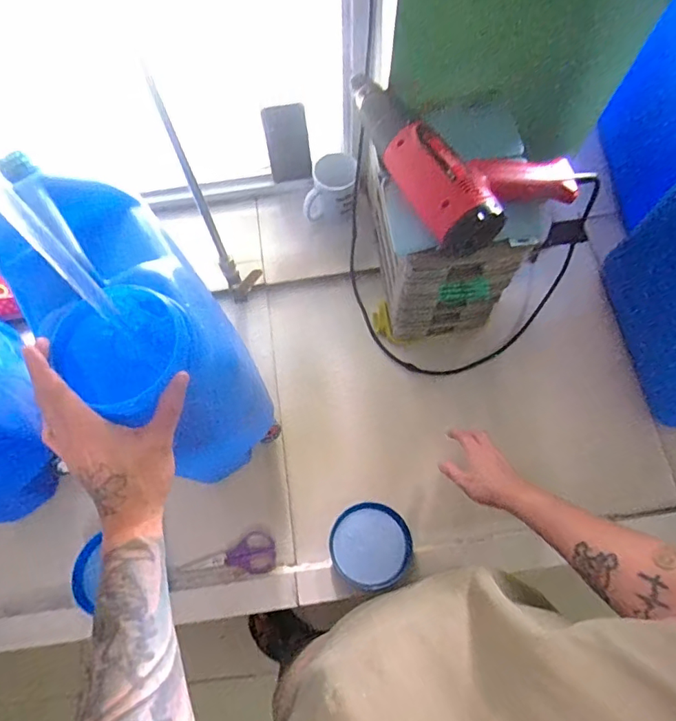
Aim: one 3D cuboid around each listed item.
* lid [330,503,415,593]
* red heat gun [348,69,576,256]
[{"bbox_3d":[0.050,0.278,0.737,0.115,0.044,0.115,0,72,1],"label":"lid"},{"bbox_3d":[0.144,-0.272,0.584,0.186,0.070,0.254,-26,73,-7],"label":"red heat gun"}]

